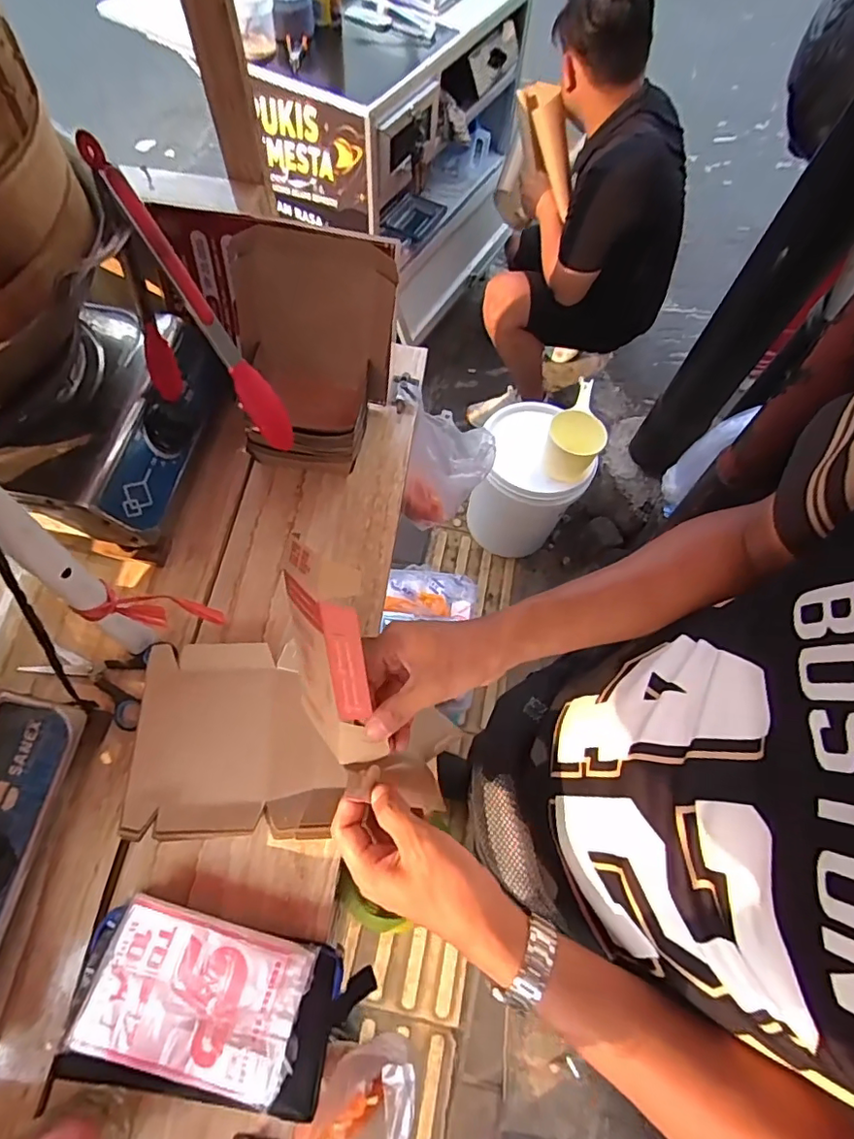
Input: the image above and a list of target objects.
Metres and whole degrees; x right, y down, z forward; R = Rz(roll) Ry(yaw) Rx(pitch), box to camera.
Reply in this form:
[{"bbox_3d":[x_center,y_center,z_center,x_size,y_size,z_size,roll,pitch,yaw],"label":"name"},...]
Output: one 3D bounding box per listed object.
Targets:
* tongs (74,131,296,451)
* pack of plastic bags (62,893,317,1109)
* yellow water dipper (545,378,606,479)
[{"bbox_3d":[-0.208,-0.220,0.482,0.175,0.249,0.027,31,65,12],"label":"tongs"},{"bbox_3d":[-0.185,0.344,0.435,0.163,0.015,0.107,15,62,4],"label":"pack of plastic bags"},{"bbox_3d":[0.372,-0.329,1.325,0.131,0.115,0.227,31,65,12],"label":"yellow water dipper"}]

